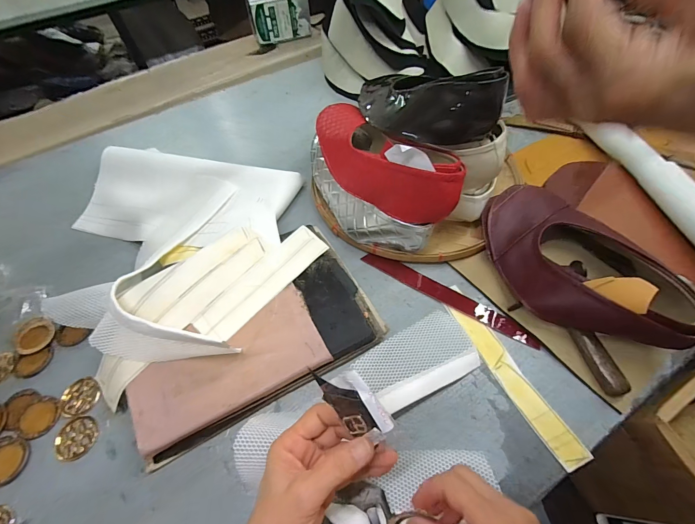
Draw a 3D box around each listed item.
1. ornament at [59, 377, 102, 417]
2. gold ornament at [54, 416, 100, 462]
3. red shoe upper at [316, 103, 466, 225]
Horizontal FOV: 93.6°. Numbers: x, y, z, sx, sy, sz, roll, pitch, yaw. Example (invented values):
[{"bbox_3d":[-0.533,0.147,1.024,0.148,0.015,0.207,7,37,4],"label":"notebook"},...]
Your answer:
[{"bbox_3d":[-0.337,0.169,0.410,0.045,0.005,0.044,0,58,0],"label":"ornament"},{"bbox_3d":[-0.321,0.208,0.385,0.044,0.005,0.046,-7,57,-3],"label":"gold ornament"},{"bbox_3d":[0.035,-0.158,0.452,0.094,0.095,0.279,-31,61,-16],"label":"red shoe upper"}]

